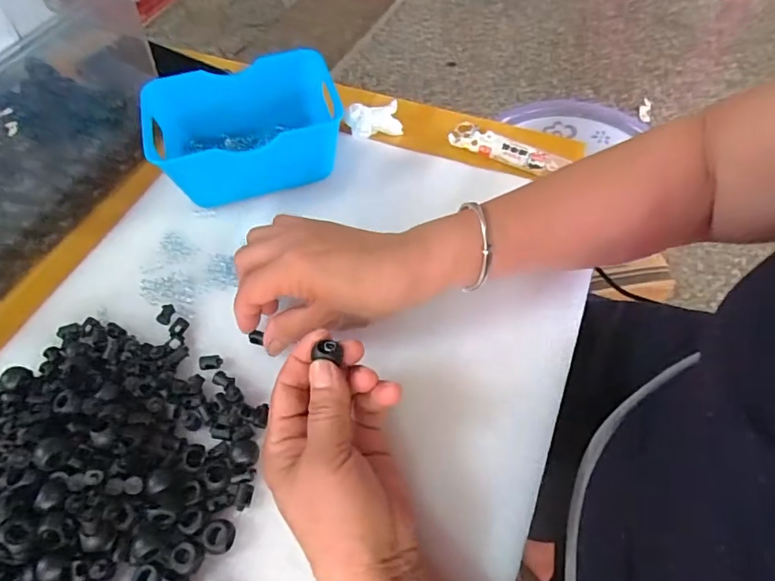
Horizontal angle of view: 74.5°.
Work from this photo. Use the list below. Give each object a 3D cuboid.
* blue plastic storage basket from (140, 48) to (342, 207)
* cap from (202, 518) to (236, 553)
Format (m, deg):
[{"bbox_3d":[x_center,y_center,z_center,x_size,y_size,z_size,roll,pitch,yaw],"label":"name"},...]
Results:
[{"bbox_3d":[-0.115,-0.132,0.426,0.145,0.065,0.095,-15,57,-7],"label":"blue plastic storage basket"},{"bbox_3d":[-0.095,0.138,0.287,0.015,0.008,0.018,3,57,5],"label":"cap"}]

